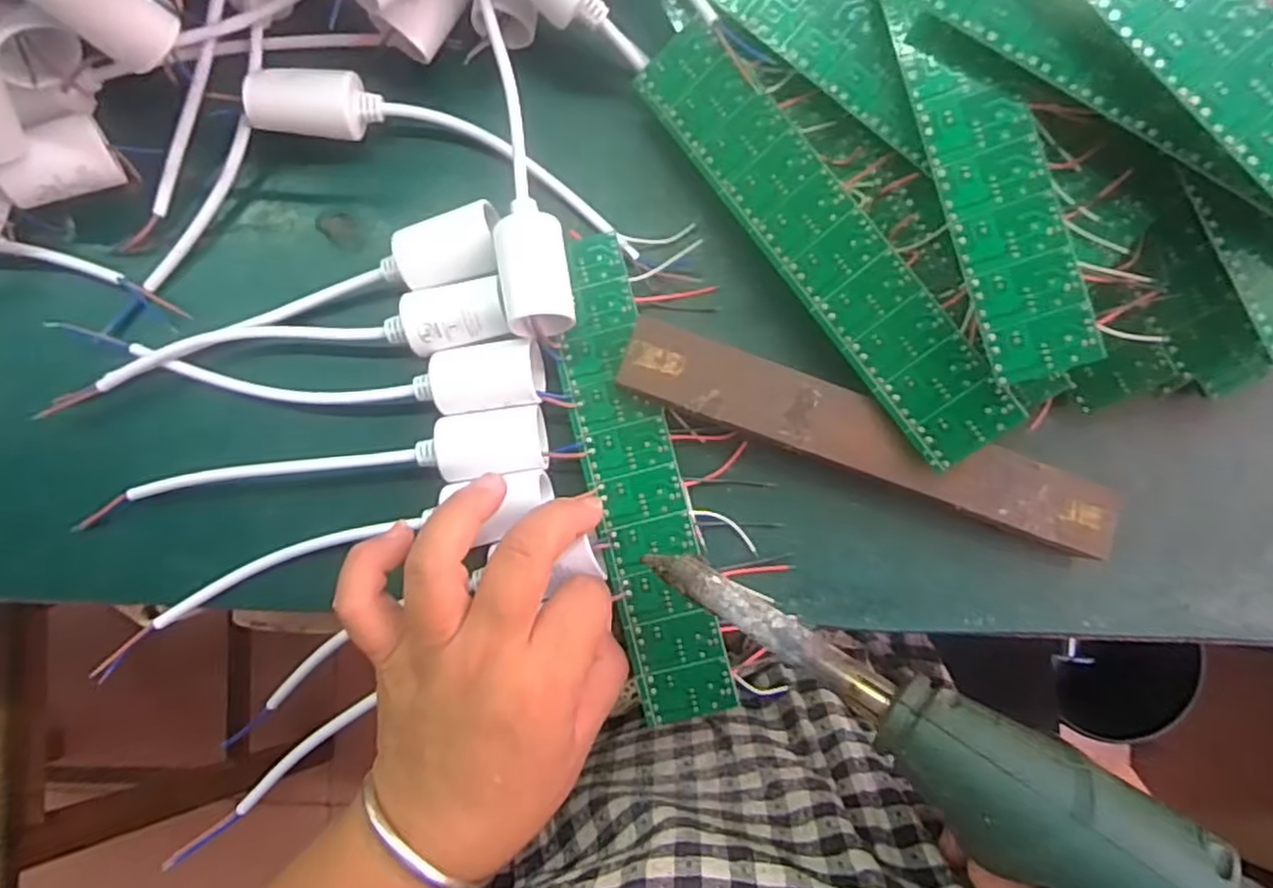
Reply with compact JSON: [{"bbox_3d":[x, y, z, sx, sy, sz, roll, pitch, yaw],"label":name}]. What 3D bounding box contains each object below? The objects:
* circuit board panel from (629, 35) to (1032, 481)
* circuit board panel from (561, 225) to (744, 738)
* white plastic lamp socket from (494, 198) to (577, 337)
[{"bbox_3d":[0.072,-0.080,0.289,0.039,0.004,0.200,-39,84,22],"label":"circuit board panel"},{"bbox_3d":[0.000,0.014,0.306,0.039,0.004,0.201,-13,87,1],"label":"circuit board panel"},{"bbox_3d":[-0.041,-0.072,0.297,0.026,0.030,0.054,-9,87,1],"label":"white plastic lamp socket"}]

